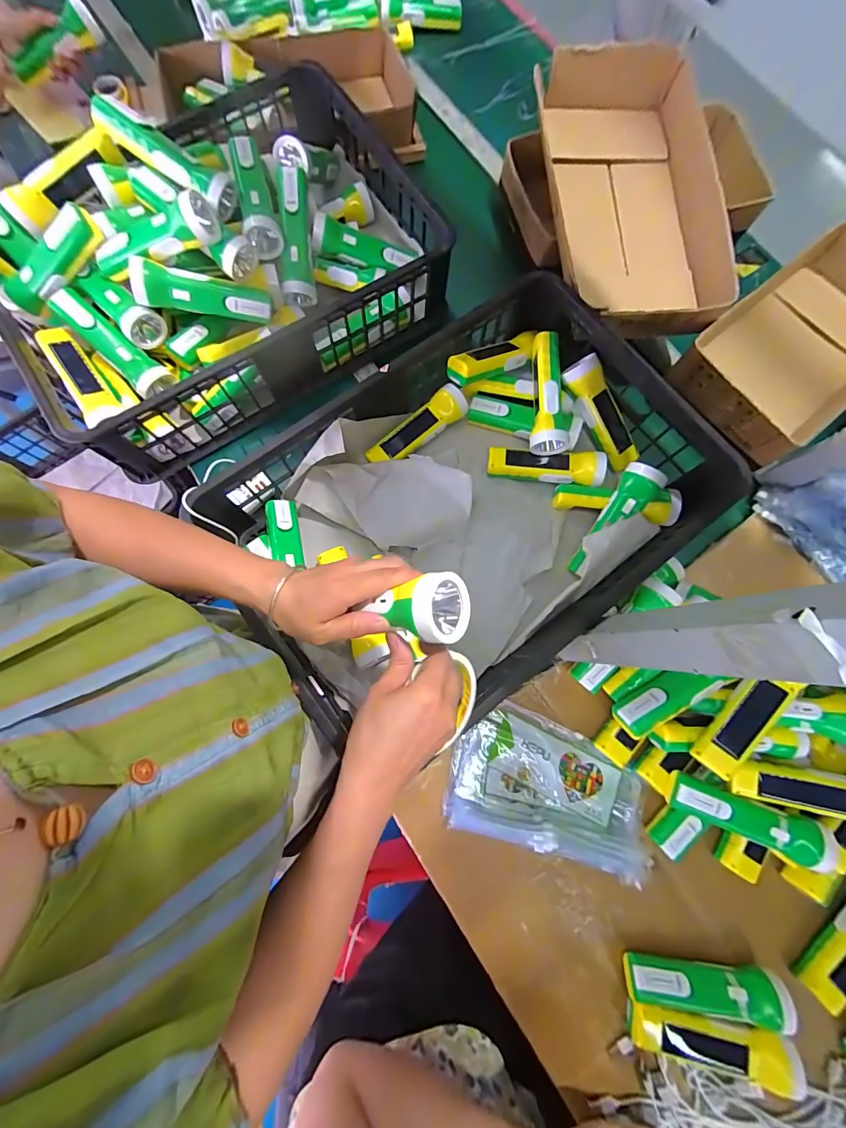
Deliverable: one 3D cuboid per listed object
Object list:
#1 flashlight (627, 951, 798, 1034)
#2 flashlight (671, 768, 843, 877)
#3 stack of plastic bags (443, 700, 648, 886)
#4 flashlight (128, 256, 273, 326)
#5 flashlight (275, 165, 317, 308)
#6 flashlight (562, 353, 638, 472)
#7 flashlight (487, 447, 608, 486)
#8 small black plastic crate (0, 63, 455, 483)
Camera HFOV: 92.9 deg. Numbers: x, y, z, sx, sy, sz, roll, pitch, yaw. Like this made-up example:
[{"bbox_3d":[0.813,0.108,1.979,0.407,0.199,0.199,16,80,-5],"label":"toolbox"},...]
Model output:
[{"bbox_3d":[0.328,0.493,0.465,0.179,0.038,0.053,4,78,0],"label":"flashlight"},{"bbox_3d":[0.388,0.303,0.482,0.181,0.046,0.050,21,78,3],"label":"flashlight"},{"bbox_3d":[0.167,0.284,0.512,0.248,0.029,0.151,16,78,2],"label":"stack of plastic bags"},{"bbox_3d":[-0.298,-0.368,0.549,0.170,0.045,0.043,-1,77,-22],"label":"flashlight"},{"bbox_3d":[-0.192,-0.496,0.603,0.048,0.043,0.194,-2,100,-2],"label":"flashlight"},{"bbox_3d":[0.260,-0.220,0.596,0.054,0.054,0.164,-44,111,-10],"label":"flashlight"},{"bbox_3d":[0.182,-0.144,0.609,0.167,0.055,0.048,6,78,0],"label":"flashlight"},{"bbox_3d":[-0.293,-0.464,0.606,0.607,0.179,0.431,-35,81,-8],"label":"small black plastic crate"}]

